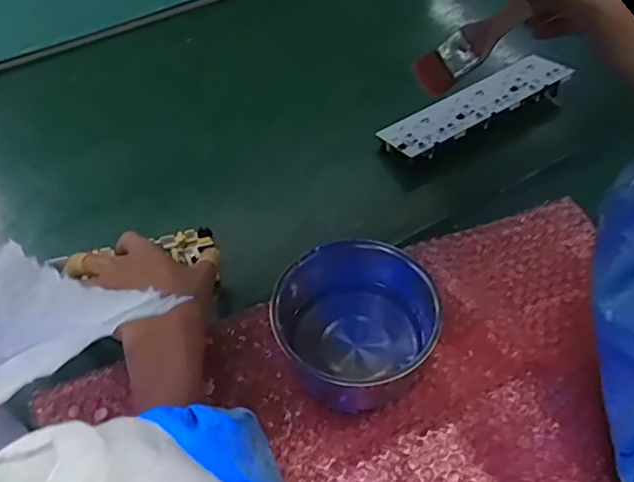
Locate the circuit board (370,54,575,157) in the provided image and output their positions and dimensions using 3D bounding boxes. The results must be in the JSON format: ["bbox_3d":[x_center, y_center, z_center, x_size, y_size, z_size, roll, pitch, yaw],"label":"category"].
[{"bbox_3d":[0.176,-0.146,0.630,0.230,0.014,0.054,-28,57,-18],"label":"circuit board"}]

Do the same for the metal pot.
[{"bbox_3d":[0.027,0.058,0.445,0.120,0.064,0.109,12,54,11],"label":"metal pot"}]

